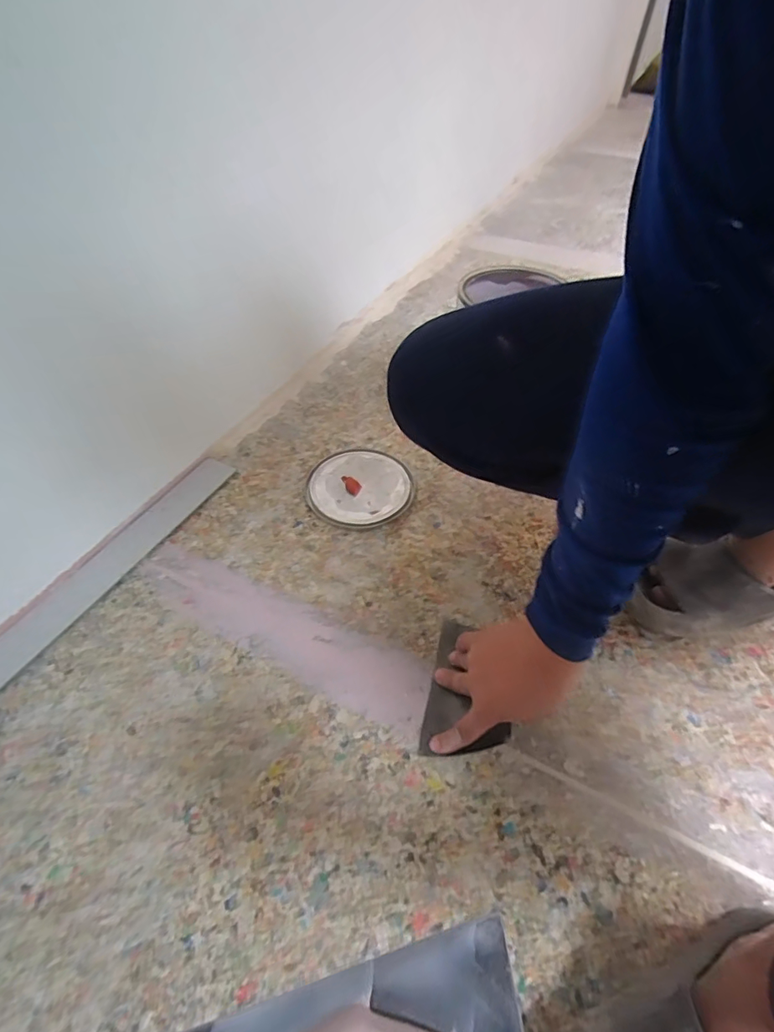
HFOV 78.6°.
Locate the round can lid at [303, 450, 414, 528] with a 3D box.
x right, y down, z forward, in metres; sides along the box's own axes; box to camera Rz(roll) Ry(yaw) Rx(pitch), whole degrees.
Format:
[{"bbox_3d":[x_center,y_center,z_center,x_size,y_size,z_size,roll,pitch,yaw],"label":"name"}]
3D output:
[{"bbox_3d":[-0.038,-0.042,0.675,0.146,0.013,0.146,1,50,-1],"label":"round can lid"}]

